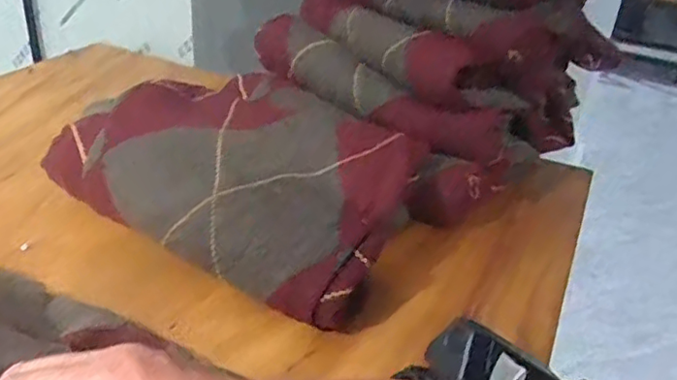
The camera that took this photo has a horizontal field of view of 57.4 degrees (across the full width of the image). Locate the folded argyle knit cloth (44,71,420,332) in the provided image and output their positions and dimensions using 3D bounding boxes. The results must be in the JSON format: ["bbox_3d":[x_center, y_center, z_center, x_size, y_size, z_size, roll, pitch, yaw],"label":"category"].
[{"bbox_3d":[-0.076,-0.027,0.615,0.339,0.091,0.258,21,33,26],"label":"folded argyle knit cloth"}]

